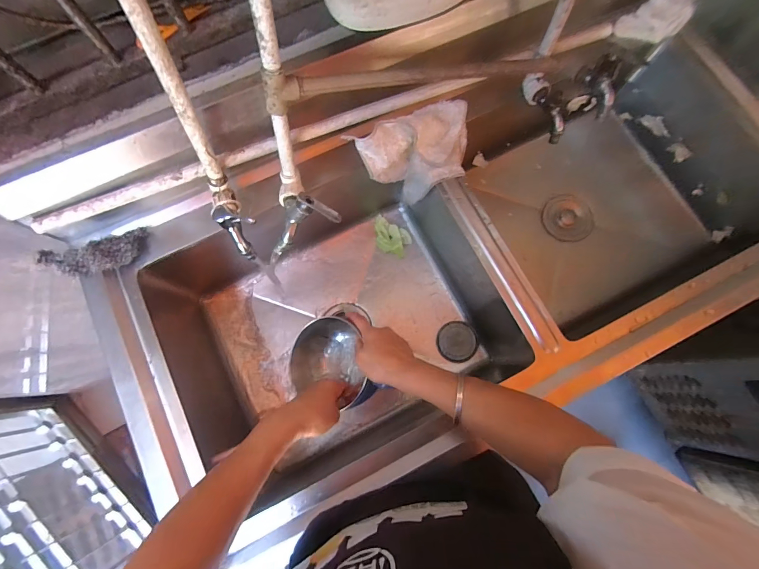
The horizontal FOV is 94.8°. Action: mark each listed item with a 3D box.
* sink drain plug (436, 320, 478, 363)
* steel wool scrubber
[{"bbox_3d":[0.160,0.119,0.726,0.080,0.019,0.082,-4,76,16],"label":"sink drain plug"},{"bbox_3d":[-0.438,-0.044,0.531,0.149,0.036,0.061,-18,77,-4],"label":"steel wool scrubber"}]

